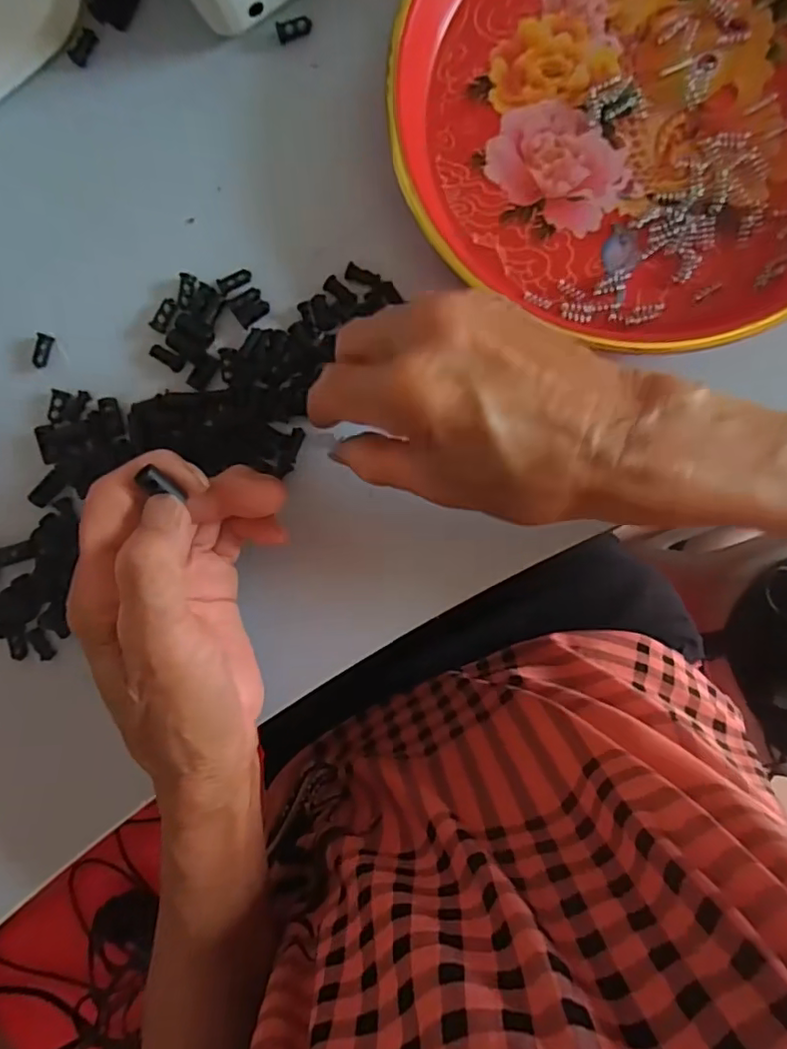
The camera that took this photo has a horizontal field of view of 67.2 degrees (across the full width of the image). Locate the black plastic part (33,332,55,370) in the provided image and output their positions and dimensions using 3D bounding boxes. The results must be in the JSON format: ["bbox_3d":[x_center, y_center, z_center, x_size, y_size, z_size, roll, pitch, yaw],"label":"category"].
[{"bbox_3d":[-0.172,-0.085,0.289,0.006,0.004,0.016,20,92,3],"label":"black plastic part"}]

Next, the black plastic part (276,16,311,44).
[{"bbox_3d":[-0.047,-0.233,0.278,0.017,0.005,0.006,-17,90,3],"label":"black plastic part"}]

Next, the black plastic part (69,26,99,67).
[{"bbox_3d":[-0.149,-0.230,0.285,0.007,0.004,0.017,34,92,2],"label":"black plastic part"}]

